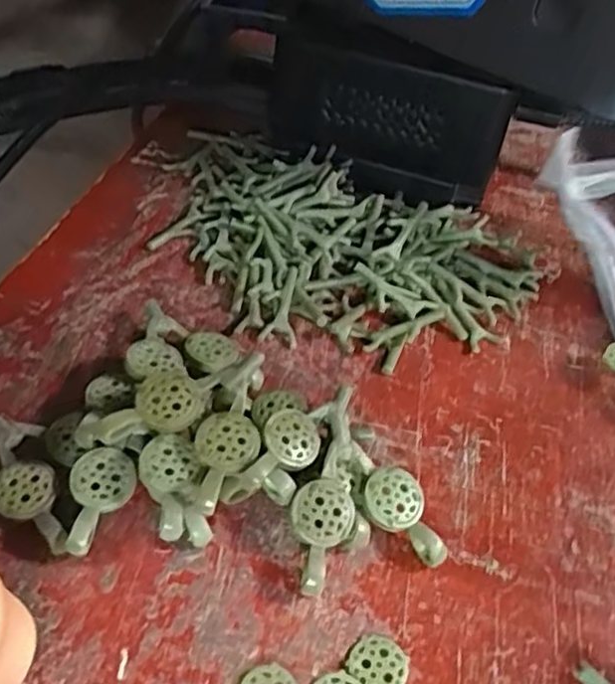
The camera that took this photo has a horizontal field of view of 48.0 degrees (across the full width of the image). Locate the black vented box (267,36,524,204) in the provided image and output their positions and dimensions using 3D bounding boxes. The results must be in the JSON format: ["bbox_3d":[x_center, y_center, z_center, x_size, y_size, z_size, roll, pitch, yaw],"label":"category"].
[{"bbox_3d":[0.022,-0.072,0.227,0.080,0.043,0.019,21,48,14],"label":"black vented box"}]

